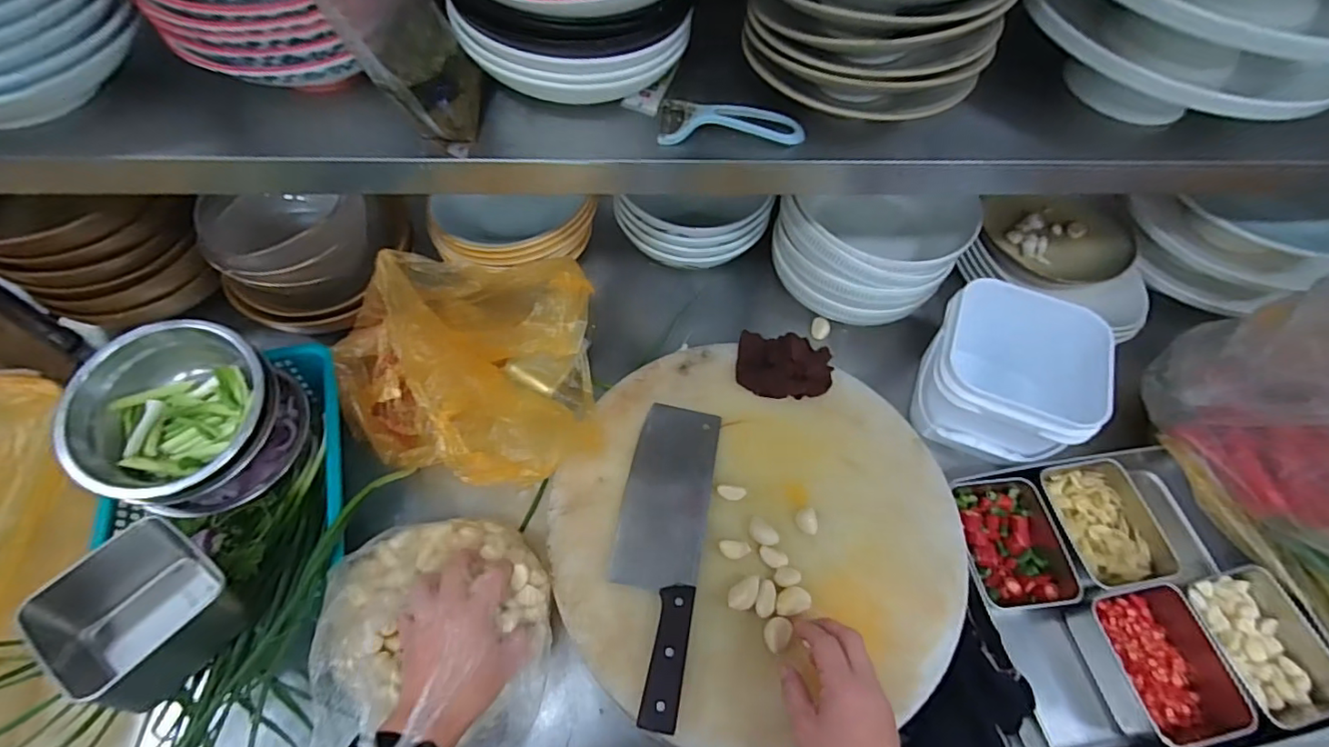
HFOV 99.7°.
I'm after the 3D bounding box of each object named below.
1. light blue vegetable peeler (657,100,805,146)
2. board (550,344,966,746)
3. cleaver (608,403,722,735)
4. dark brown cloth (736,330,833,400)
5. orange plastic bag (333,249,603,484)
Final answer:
[{"bbox_3d":[0.064,-0.241,0.537,0.136,0.018,0.055,4,60,-1],"label":"light blue vegetable peeler"},{"bbox_3d":[0.096,0.151,0.564,0.394,0.027,0.383,18,60,7],"label":"board"},{"bbox_3d":[-0.004,0.164,0.548,0.087,0.025,0.300,10,60,2],"label":"cleaver"},{"bbox_3d":[0.139,-0.010,0.647,0.109,0.039,0.079,16,60,6],"label":"dark brown cloth"},{"bbox_3d":[-0.206,-0.009,0.580,0.306,0.195,0.201,23,61,10],"label":"orange plastic bag"}]

